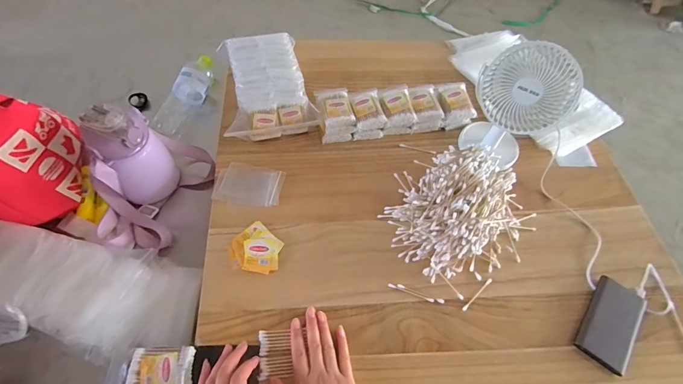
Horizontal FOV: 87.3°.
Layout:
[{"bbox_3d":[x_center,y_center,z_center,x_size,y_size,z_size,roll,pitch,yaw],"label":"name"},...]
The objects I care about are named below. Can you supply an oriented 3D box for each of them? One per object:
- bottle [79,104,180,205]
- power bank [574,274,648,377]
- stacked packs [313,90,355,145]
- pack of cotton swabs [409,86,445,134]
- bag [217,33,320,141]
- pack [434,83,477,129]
[{"bbox_3d":[-0.342,-0.062,0.592,0.100,0.175,0.079,-26,65,-20],"label":"bottle"},{"bbox_3d":[0.402,0.195,0.531,0.073,0.015,0.130,35,62,16],"label":"power bank"},{"bbox_3d":[-0.013,-0.150,0.689,0.063,0.052,0.104,-8,59,-9],"label":"stacked packs"},{"bbox_3d":[0.162,-0.165,0.715,0.060,0.054,0.093,-4,59,-7],"label":"pack of cotton swabs"},{"bbox_3d":[-0.147,-0.207,0.695,0.160,0.077,0.209,-12,60,-12],"label":"bag"},{"bbox_3d":[0.222,-0.172,0.722,0.070,0.053,0.089,-3,58,-6],"label":"pack"}]

